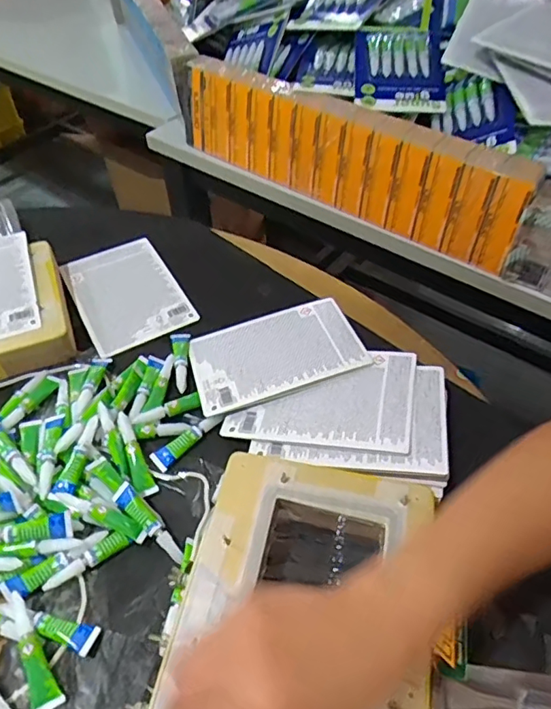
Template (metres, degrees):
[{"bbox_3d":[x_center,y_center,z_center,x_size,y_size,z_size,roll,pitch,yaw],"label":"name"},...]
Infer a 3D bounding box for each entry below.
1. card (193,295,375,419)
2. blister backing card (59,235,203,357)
[{"bbox_3d":[-0.002,-0.005,0.550,0.167,0.005,0.113,-17,44,-6],"label":"card"},{"bbox_3d":[-0.175,-0.075,0.627,0.113,0.010,0.172,-25,52,-17],"label":"blister backing card"}]

